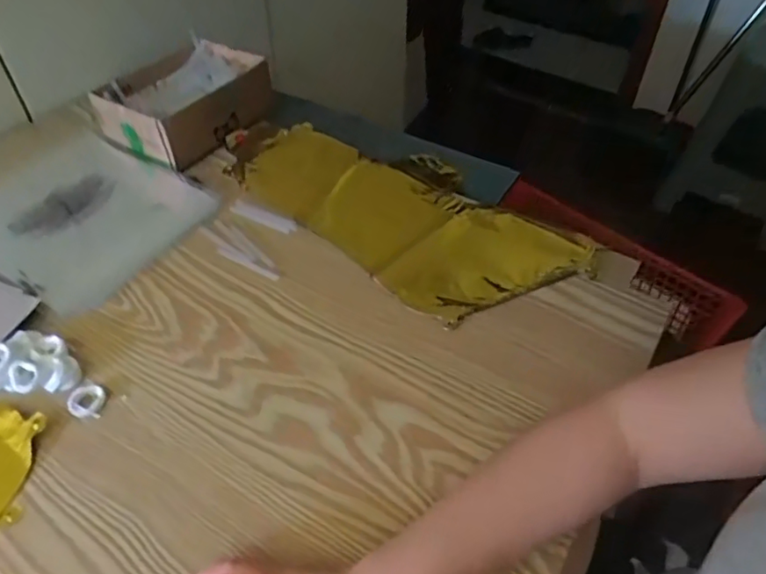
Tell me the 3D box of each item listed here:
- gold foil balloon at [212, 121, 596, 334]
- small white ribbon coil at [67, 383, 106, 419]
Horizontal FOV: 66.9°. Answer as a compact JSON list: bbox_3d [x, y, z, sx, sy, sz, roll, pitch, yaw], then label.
[{"bbox_3d":[0.006,-0.091,0.646,0.194,0.048,0.402,-35,55,-29],"label":"gold foil balloon"},{"bbox_3d":[-0.241,0.092,0.470,0.028,0.007,0.030,0,46,0],"label":"small white ribbon coil"}]

